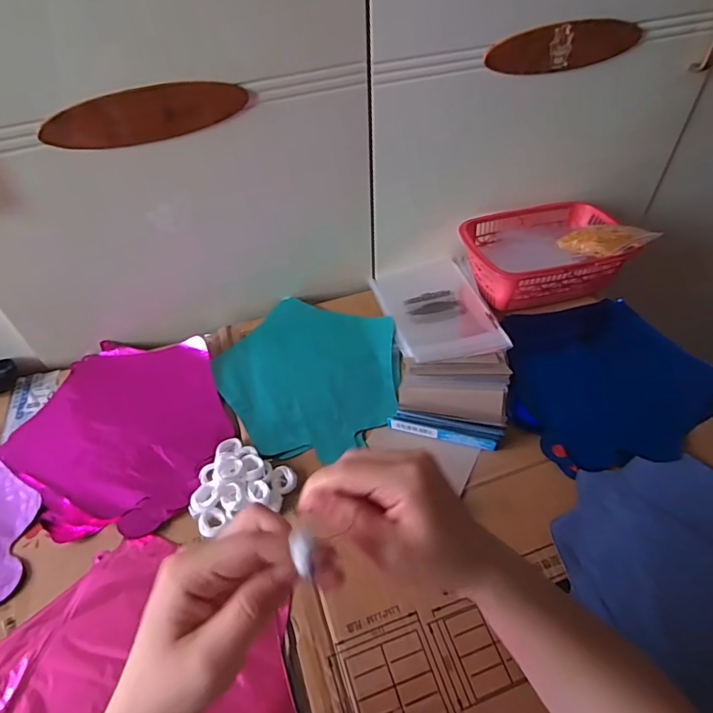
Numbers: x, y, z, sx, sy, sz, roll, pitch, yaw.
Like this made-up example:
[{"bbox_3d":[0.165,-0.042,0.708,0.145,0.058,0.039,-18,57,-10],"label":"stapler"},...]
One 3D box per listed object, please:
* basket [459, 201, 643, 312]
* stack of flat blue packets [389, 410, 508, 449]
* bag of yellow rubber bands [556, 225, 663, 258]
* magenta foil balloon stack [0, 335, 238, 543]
[{"bbox_3d":[0.258,-0.132,0.691,0.214,0.088,0.147,-16,50,-10],"label":"basket"},{"bbox_3d":[0.093,0.077,0.521,0.116,0.027,0.019,9,49,13],"label":"stack of flat blue packets"},{"bbox_3d":[0.318,-0.147,0.640,0.114,0.026,0.051,6,45,37],"label":"bag of yellow rubber bands"},{"bbox_3d":[-0.259,0.073,0.563,0.226,0.017,0.263,-37,55,-26],"label":"magenta foil balloon stack"}]

